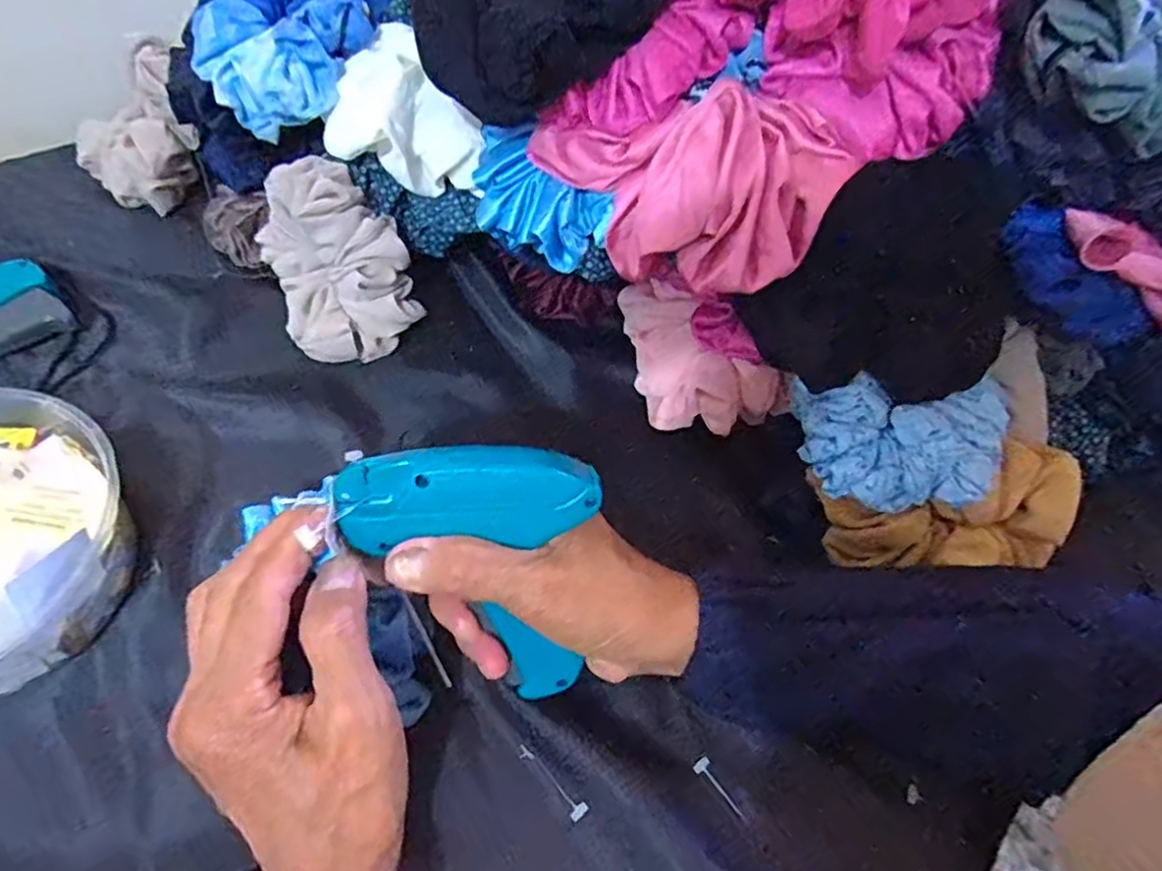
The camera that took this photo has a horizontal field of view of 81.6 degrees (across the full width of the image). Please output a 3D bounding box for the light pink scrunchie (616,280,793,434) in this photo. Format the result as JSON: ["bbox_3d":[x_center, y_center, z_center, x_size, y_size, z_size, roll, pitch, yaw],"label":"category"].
[{"bbox_3d":[0.064,-0.047,0.378,0.025,0.072,0.094,-20,91,-61],"label":"light pink scrunchie"}]

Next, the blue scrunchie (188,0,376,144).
[{"bbox_3d":[-0.164,-0.231,0.385,0.092,0.050,0.111,27,82,7],"label":"blue scrunchie"}]

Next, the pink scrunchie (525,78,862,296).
[{"bbox_3d":[0.046,-0.111,0.293,0.135,0.059,0.074,6,55,-3],"label":"pink scrunchie"}]

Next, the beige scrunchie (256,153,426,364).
[{"bbox_3d":[-0.145,-0.100,0.394,0.113,0.088,0.042,59,28,-5],"label":"beige scrunchie"}]

